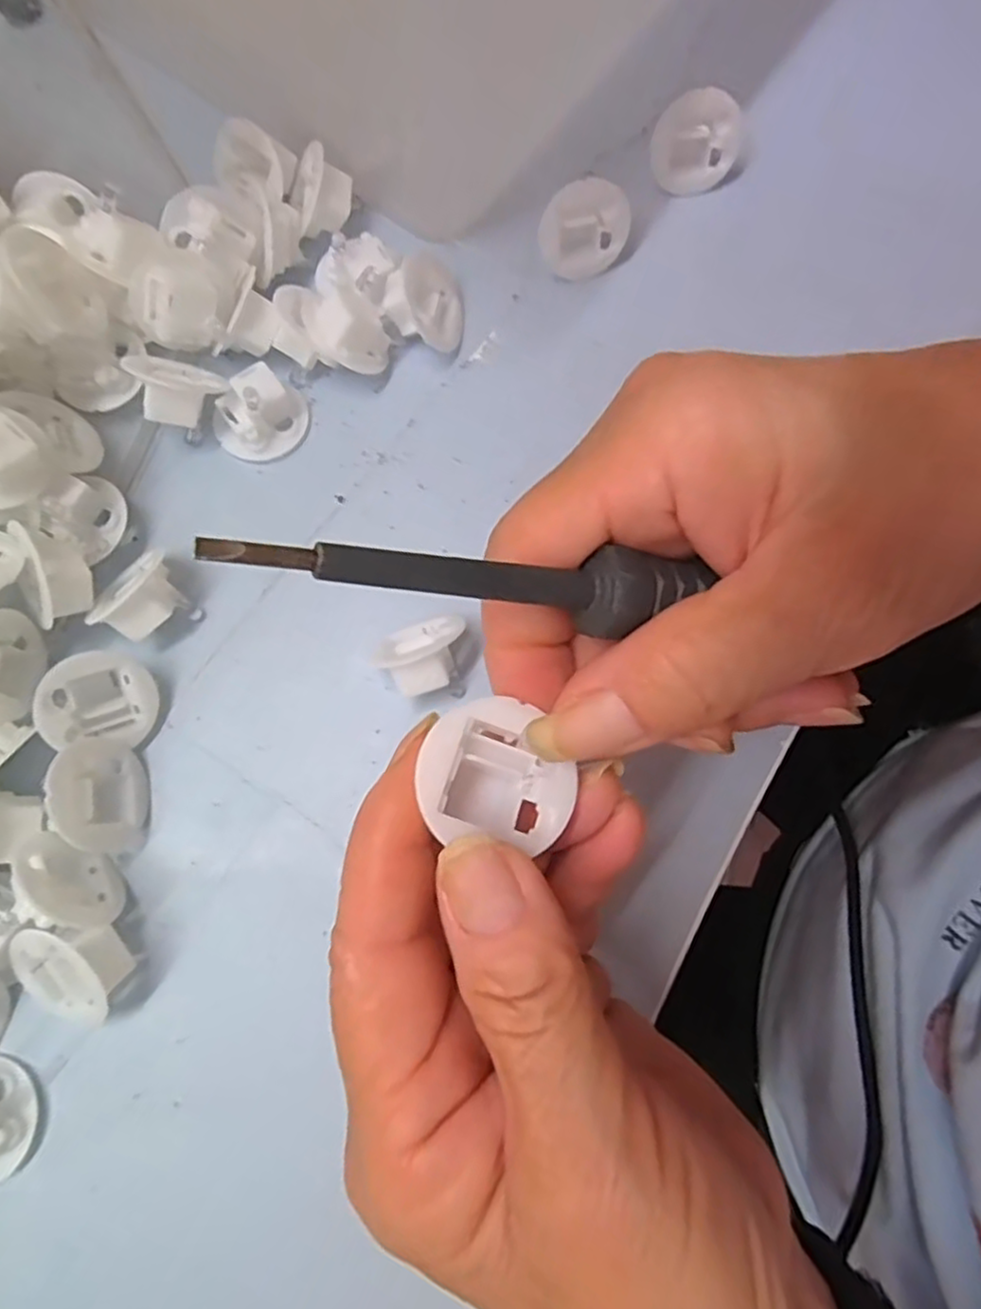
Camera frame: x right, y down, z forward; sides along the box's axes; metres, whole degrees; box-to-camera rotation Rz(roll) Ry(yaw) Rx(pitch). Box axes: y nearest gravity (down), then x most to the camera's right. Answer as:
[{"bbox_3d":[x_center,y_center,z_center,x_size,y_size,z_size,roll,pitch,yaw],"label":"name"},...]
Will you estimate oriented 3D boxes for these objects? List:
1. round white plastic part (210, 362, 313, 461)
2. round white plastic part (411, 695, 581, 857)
[{"bbox_3d":[-0.080,-0.083,0.247,0.032,0.014,0.026,-40,81,-7],"label":"round white plastic part"},{"bbox_3d":[0.002,0.023,0.144,0.030,0.009,0.027,14,79,3],"label":"round white plastic part"}]

